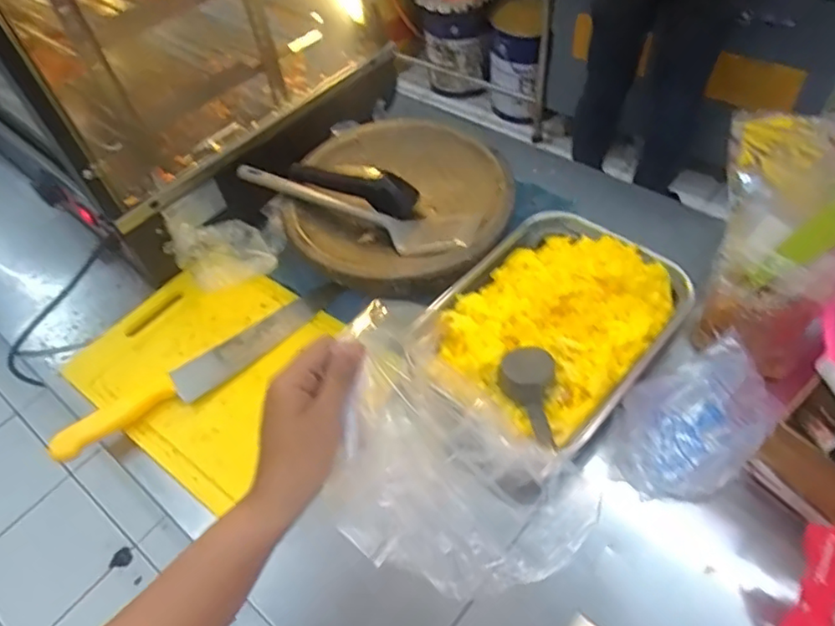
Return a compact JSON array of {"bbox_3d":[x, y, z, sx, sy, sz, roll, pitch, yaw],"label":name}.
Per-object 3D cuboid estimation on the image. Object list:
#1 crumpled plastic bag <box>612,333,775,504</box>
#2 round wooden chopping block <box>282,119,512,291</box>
[{"bbox_3d":[0.270,0.105,0.581,0.171,0.042,0.117,-28,55,-15],"label":"crumpled plastic bag"},{"bbox_3d":[-0.032,-0.143,0.759,0.268,0.061,0.294,-3,53,4],"label":"round wooden chopping block"}]

